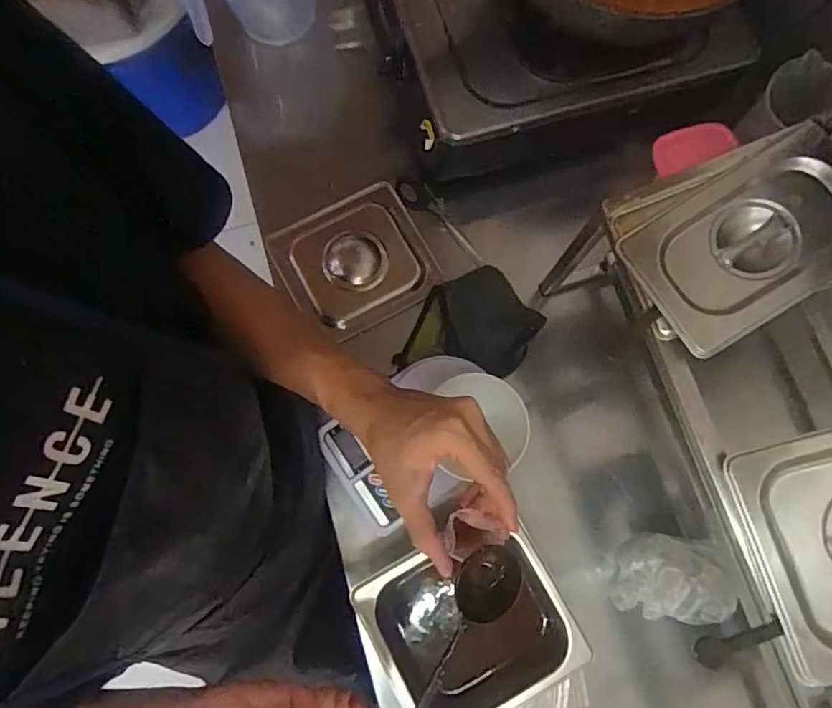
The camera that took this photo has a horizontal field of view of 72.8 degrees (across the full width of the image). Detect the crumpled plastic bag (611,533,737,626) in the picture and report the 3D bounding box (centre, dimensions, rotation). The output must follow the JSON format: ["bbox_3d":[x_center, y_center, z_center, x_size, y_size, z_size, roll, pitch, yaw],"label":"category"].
[{"bbox_3d":[0.263,0.232,0.586,0.105,0.044,0.080,8,78,2],"label":"crumpled plastic bag"}]

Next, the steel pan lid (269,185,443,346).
[{"bbox_3d":[-0.073,-0.110,0.692,0.173,0.025,0.165,-27,79,-6],"label":"steel pan lid"}]

